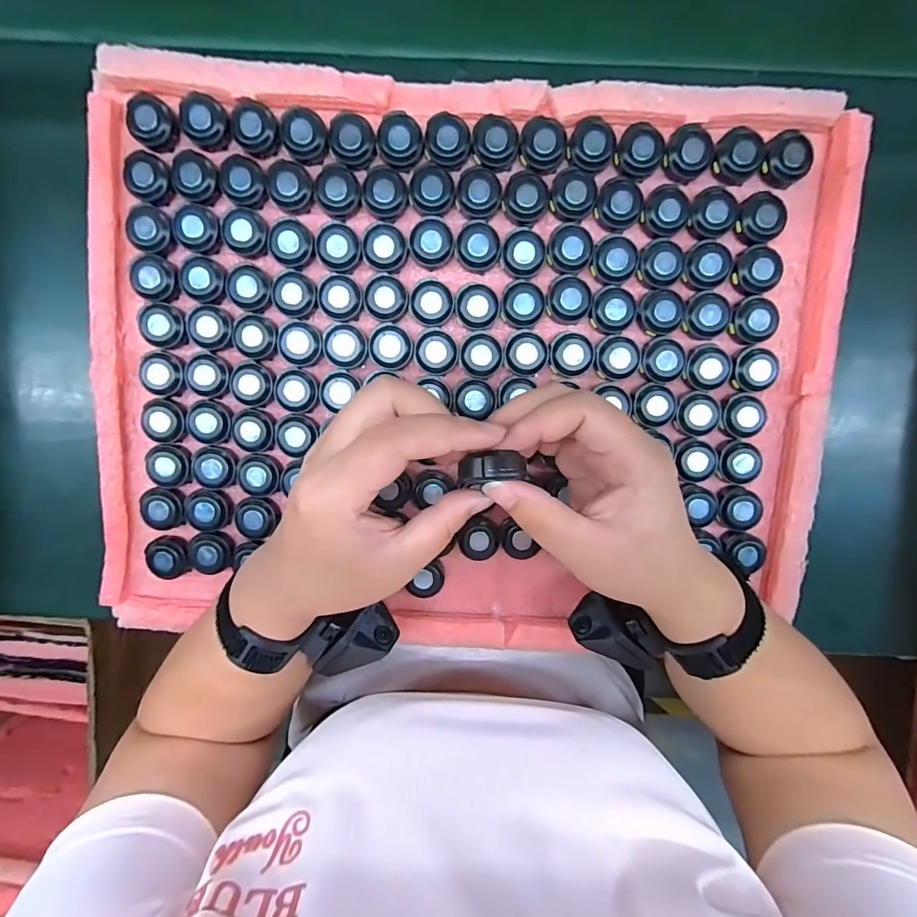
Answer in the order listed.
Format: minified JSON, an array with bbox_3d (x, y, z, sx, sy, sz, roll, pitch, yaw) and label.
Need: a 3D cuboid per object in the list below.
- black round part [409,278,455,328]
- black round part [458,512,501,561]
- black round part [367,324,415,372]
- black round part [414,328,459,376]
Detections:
[{"bbox_3d":[-0.018,-0.104,0.300,0.029,0.012,0.029,0,94,0],"label":"black round part"},{"bbox_3d":[0.015,0.056,0.318,0.030,0.015,0.026,-34,93,2],"label":"black round part"},{"bbox_3d":[-0.045,-0.076,0.304,0.029,0.013,0.030,0,94,0],"label":"black round part"},{"bbox_3d":[-0.015,-0.072,0.304,0.029,0.010,0.030,0,94,0],"label":"black round part"}]

